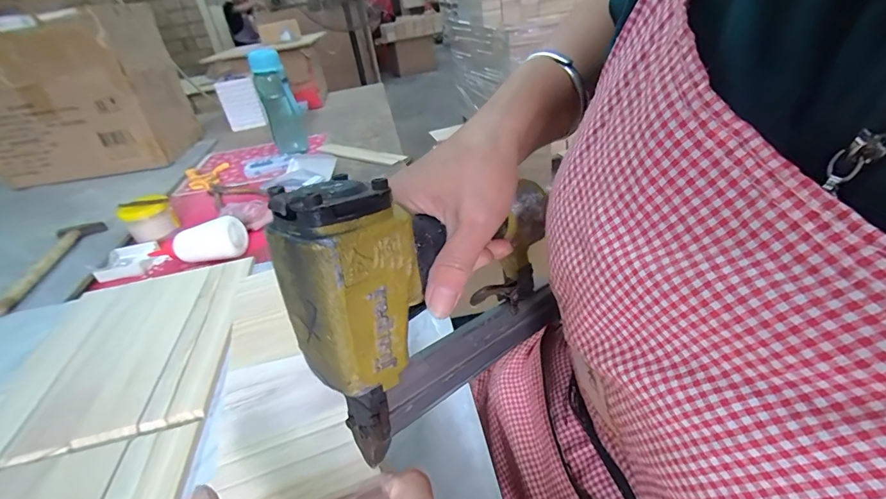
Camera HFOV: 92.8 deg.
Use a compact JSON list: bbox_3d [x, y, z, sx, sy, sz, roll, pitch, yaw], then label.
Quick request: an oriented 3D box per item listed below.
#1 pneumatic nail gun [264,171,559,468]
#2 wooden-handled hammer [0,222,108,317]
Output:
[{"bbox_3d":[0.015,0.018,0.262,0.204,0.168,0.047,-25,35,-28],"label":"pneumatic nail gun"},{"bbox_3d":[-0.617,0.021,0.668,0.060,0.028,0.251,-15,33,-9],"label":"wooden-handled hammer"}]

